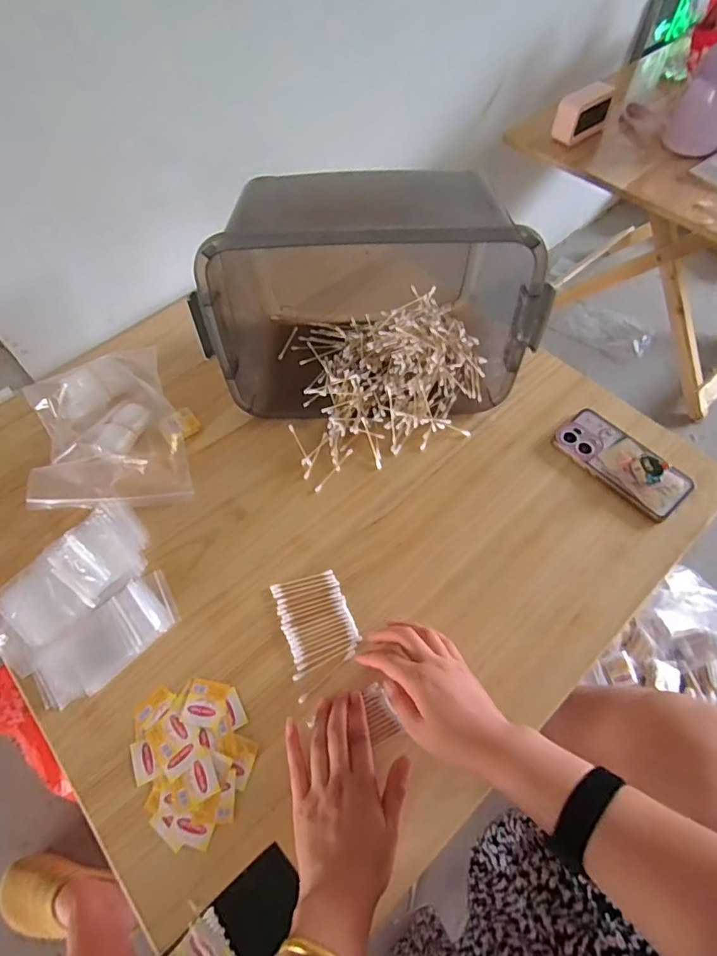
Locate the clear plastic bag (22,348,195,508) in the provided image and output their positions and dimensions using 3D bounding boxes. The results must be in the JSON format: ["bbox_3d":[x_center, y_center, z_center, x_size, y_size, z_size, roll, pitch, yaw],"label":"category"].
[{"bbox_3d":[-0.332,-0.062,0.663,0.182,0.052,0.252,-21,60,-9],"label":"clear plastic bag"}]

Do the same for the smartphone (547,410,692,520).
[{"bbox_3d":[0.332,-0.023,0.636,0.081,0.017,0.159,-40,66,-12],"label":"smartphone"}]

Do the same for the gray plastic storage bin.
[{"bbox_3d":[0.010,-0.251,0.640,0.392,0.258,0.239,-3,59,2],"label":"gray plastic storage bin"}]

